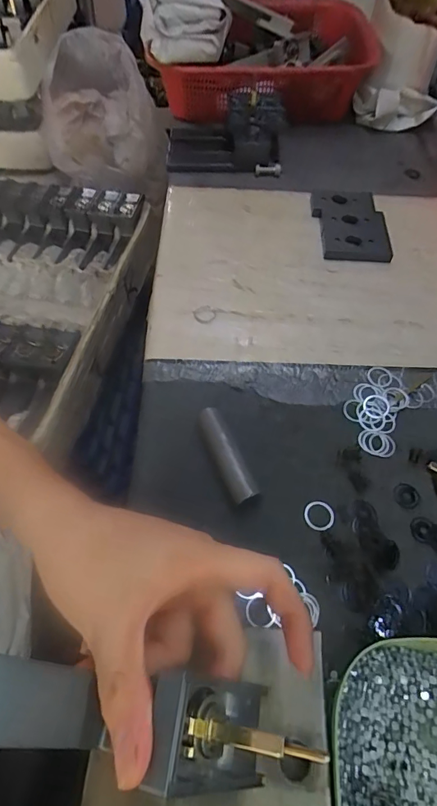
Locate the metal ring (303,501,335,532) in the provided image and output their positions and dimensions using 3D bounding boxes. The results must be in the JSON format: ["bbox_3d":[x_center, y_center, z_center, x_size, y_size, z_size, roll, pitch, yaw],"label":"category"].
[{"bbox_3d":[0.087,0.097,0.370,0.026,0.004,0.026,1,58,-1],"label":"metal ring"}]

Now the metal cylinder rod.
[{"bbox_3d":[0.008,0.046,0.385,0.025,0.023,0.091,-20,61,-14],"label":"metal cylinder rod"}]

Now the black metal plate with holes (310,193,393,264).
[{"bbox_3d":[0.175,-0.237,0.570,0.088,0.014,0.129,-3,58,-4],"label":"black metal plate with holes"}]

